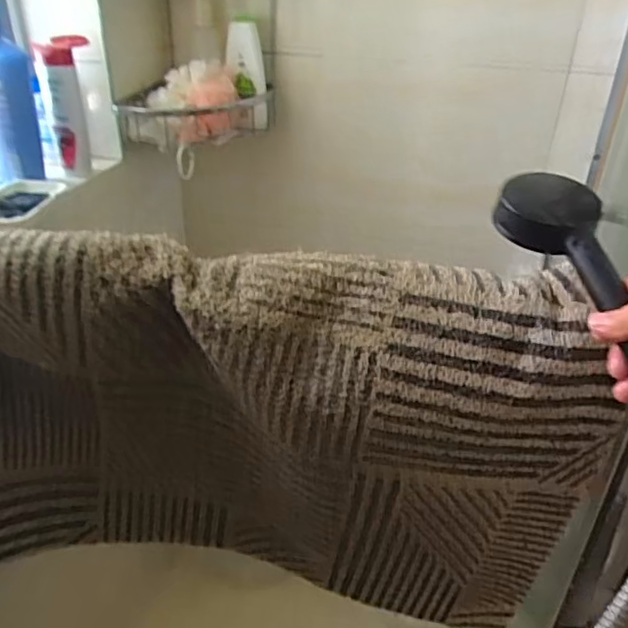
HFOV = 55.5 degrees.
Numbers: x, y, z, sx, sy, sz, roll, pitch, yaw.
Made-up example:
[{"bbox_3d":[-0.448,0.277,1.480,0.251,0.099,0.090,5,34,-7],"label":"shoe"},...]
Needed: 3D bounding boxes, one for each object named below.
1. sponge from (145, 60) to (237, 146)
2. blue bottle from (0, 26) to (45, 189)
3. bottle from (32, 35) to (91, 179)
[{"bbox_3d":[-0.177,-0.325,0.914,0.142,0.106,0.083,-8,33,-15],"label":"sponge"},{"bbox_3d":[-0.403,-0.286,0.768,0.078,0.210,0.088,-12,35,-21],"label":"blue bottle"},{"bbox_3d":[-0.346,-0.295,0.849,0.067,0.174,0.069,-9,34,-17],"label":"bottle"}]

